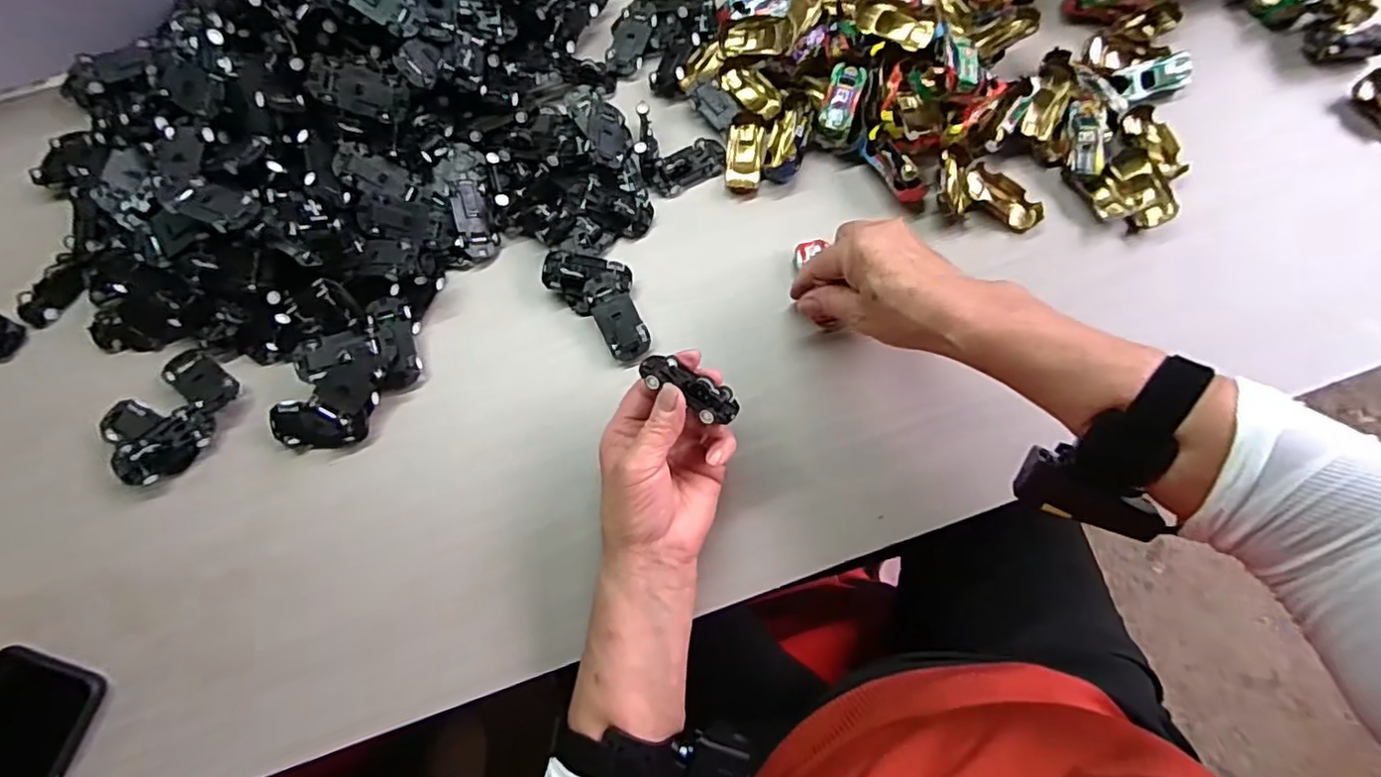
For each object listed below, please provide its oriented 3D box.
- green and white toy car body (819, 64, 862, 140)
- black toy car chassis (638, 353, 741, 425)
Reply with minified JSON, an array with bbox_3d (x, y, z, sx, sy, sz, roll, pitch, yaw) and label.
[{"bbox_3d":[0.118,-0.226,0.488,0.025,0.013,0.058,15,73,7],"label":"green and white toy car body"},{"bbox_3d":[-0.001,-0.001,0.380,0.066,0.021,0.026,32,78,13],"label":"black toy car chassis"}]

